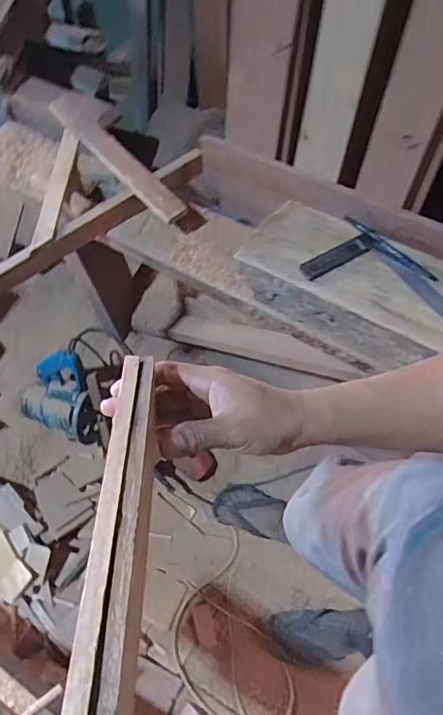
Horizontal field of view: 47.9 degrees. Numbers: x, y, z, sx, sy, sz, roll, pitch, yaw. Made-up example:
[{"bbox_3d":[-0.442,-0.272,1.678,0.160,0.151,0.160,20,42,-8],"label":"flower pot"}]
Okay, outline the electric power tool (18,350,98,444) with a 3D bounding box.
[{"bbox_3d":[-0.413,0.091,1.280,0.214,0.190,0.167,24,69,12],"label":"electric power tool"}]

